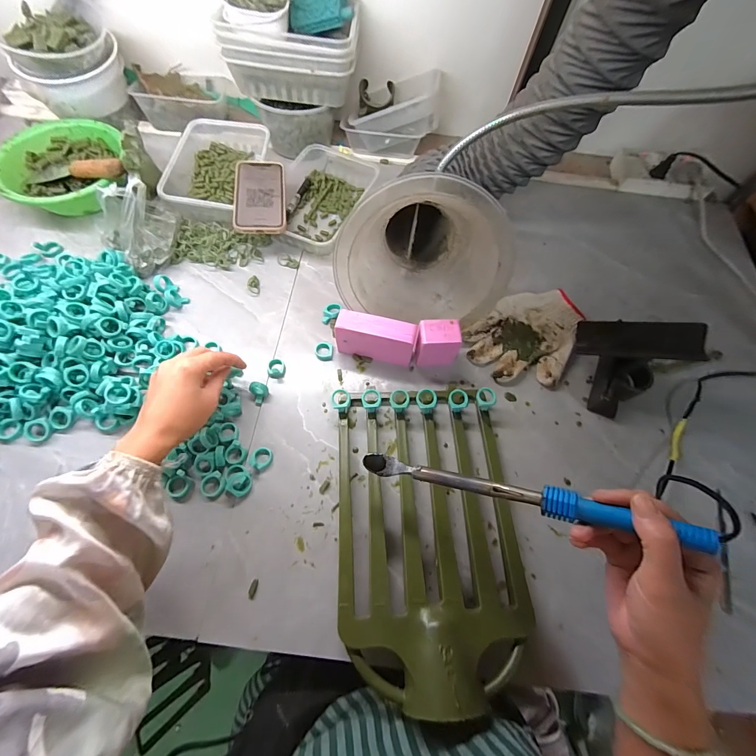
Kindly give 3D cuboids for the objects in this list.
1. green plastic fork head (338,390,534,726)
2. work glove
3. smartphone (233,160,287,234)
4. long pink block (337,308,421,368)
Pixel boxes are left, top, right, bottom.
[{"bbox_3d":[0.054,0.157,0.402,0.209,0.066,0.330,2,65,-2],"label":"green plastic fork head"},{"bbox_3d":[0.230,-0.062,0.534,0.179,0.029,0.139,-38,73,-18],"label":"work glove"},{"bbox_3d":[-0.190,-0.299,0.568,0.079,0.014,0.160,-5,66,-5],"label":"smartphone"},{"bbox_3d":[-0.003,-0.054,0.495,0.107,0.070,0.034,12,65,2],"label":"long pink block"}]

